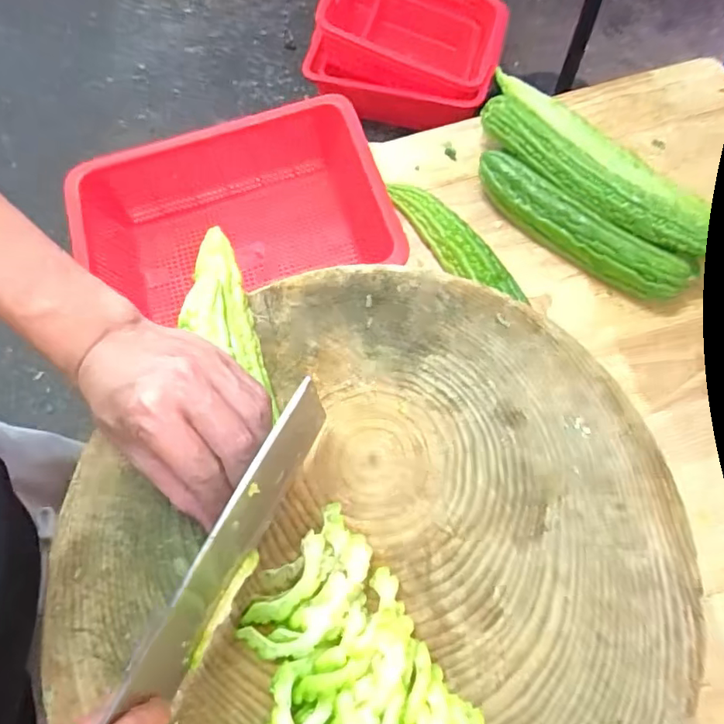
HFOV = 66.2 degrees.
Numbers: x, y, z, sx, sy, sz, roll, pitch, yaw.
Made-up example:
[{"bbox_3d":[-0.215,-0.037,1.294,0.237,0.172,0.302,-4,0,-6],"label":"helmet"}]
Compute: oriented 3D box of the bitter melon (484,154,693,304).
[{"bbox_3d":[0.216,-0.135,0.565,0.230,0.046,0.049,36,74,15],"label":"bitter melon"}]

